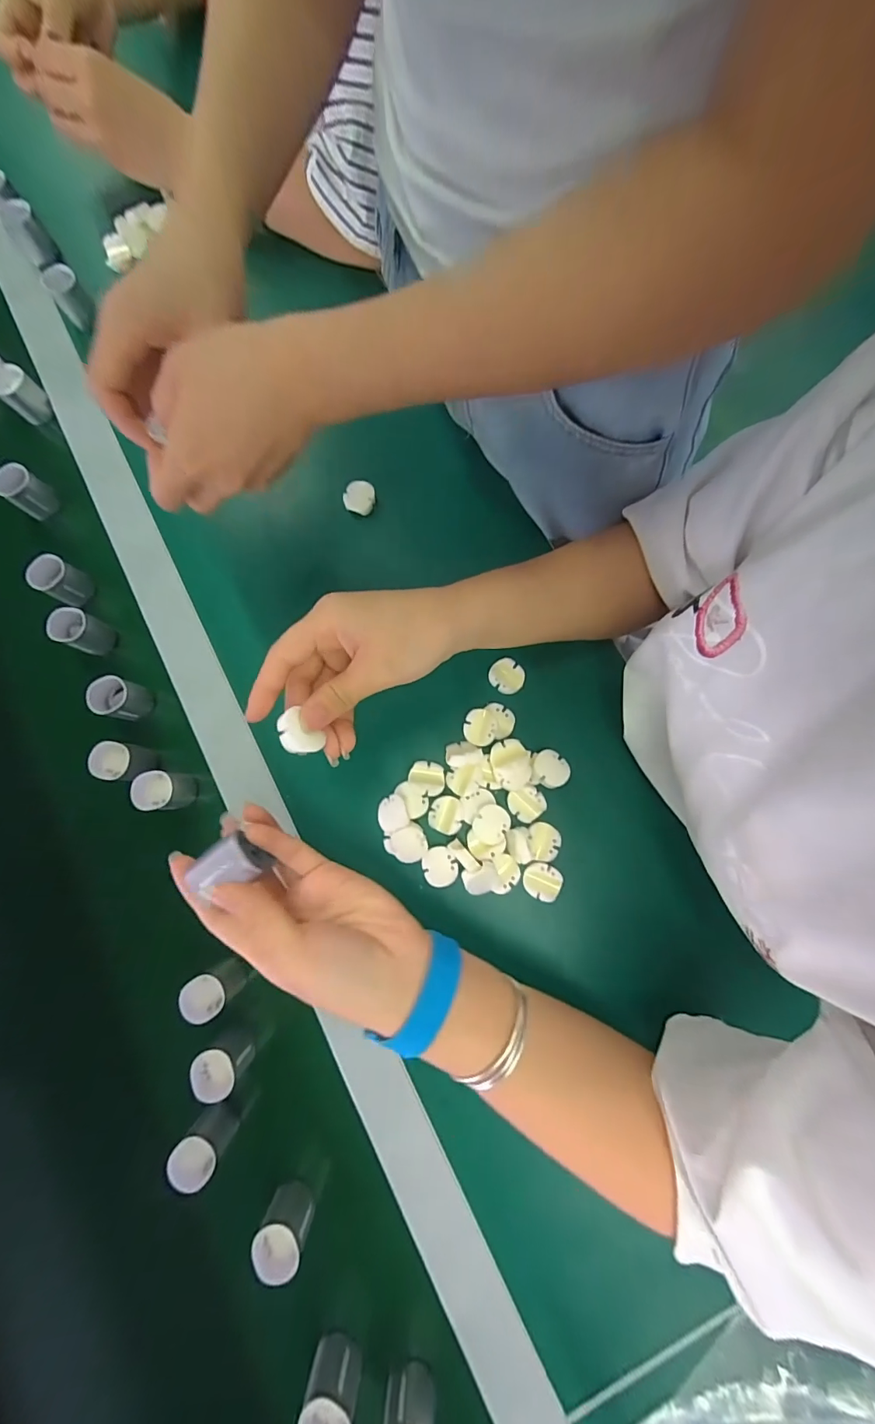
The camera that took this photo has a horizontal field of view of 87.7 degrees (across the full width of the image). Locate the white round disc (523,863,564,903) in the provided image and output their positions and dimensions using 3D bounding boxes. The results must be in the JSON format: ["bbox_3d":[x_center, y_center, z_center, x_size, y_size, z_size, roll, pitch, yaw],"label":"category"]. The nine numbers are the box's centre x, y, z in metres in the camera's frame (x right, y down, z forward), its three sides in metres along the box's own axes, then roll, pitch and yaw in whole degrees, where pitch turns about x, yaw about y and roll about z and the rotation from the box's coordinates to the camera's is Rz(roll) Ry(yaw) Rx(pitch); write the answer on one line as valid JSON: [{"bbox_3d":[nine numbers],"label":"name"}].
[{"bbox_3d":[0.077,0.124,0.332,0.028,0.004,0.025,23,76,5],"label":"white round disc"}]

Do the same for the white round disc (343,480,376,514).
[{"bbox_3d":[-0.068,-0.185,0.392,0.027,0.008,0.027,0,89,-4],"label":"white round disc"}]

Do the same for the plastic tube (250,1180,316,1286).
[{"bbox_3d":[-0.099,0.336,0.296,0.030,0.041,0.028,0,75,-1],"label":"plastic tube"}]

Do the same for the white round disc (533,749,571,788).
[{"bbox_3d":[0.086,0.042,0.340,0.026,0.004,0.028,0,75,-1],"label":"white round disc"}]

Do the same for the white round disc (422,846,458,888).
[{"bbox_3d":[0.002,0.113,0.333,0.025,0.004,0.028,-14,76,-5],"label":"white round disc"}]

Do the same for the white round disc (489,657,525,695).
[{"bbox_3d":[0.055,-0.029,0.363,0.028,0.004,0.025,44,92,4],"label":"white round disc"}]

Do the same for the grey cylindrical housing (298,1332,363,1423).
[{"bbox_3d":[-0.065,0.417,0.278,0.030,0.036,0.026,13,75,2],"label":"grey cylindrical housing"}]

